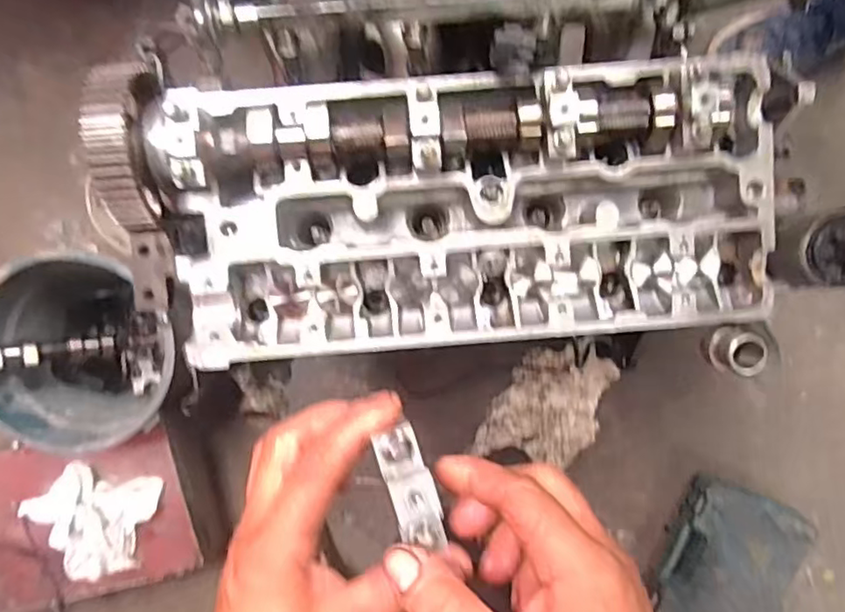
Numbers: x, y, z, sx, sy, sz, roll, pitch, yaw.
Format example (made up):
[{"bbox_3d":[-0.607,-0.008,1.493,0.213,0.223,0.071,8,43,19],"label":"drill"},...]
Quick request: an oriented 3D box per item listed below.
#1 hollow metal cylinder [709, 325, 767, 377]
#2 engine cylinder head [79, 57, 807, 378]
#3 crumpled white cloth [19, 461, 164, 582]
[{"bbox_3d":[0.232,0.032,0.444,0.028,0.031,0.032,16,93,-1],"label":"hollow metal cylinder"},{"bbox_3d":[0.028,-0.065,0.439,0.482,0.122,0.211,-1,93,0],"label":"engine cylinder head"},{"bbox_3d":[-0.484,0.319,0.877,0.169,0.030,0.164,14,93,-1],"label":"crumpled white cloth"}]

